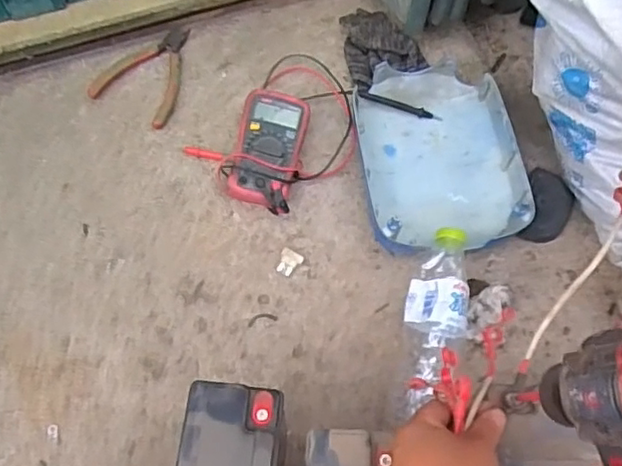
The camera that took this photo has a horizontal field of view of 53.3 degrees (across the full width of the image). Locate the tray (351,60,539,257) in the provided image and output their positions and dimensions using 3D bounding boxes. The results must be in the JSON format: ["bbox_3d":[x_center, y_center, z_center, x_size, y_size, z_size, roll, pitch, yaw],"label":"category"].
[{"bbox_3d":[0.146,-0.091,0.733,0.175,0.061,0.244,-5,65,-4],"label":"tray"}]

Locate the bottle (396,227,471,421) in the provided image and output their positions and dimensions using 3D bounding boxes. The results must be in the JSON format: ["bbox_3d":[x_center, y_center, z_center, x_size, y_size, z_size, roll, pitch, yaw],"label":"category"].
[{"bbox_3d":[0.131,0.082,0.646,0.063,0.071,0.173,9,60,7],"label":"bottle"}]

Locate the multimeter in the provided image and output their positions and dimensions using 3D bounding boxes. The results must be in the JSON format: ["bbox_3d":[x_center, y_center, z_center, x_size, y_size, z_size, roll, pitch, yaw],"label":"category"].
[{"bbox_3d":[-0.051,-0.095,0.733,0.079,0.051,0.145,10,65,3],"label":"multimeter"}]

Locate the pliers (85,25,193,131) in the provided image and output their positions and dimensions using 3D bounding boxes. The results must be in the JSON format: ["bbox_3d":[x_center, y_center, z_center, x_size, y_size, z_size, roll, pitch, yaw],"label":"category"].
[{"bbox_3d":[-0.198,-0.208,0.788,0.108,0.018,0.141,27,67,11],"label":"pliers"}]

